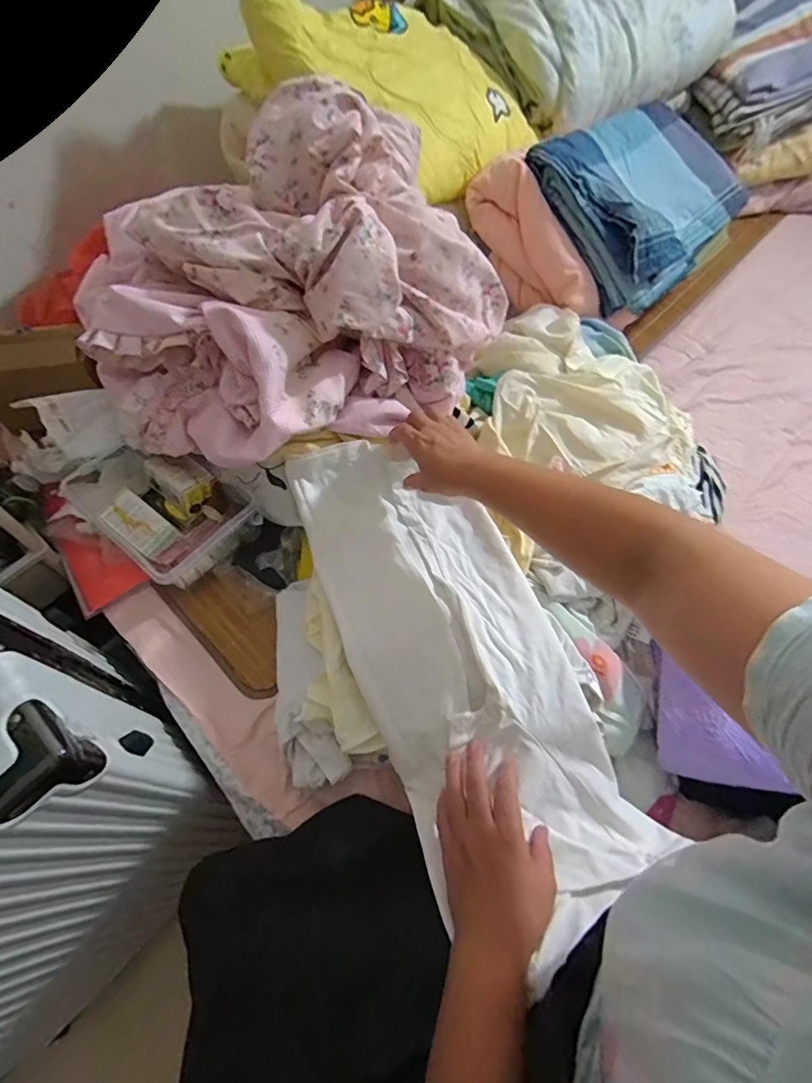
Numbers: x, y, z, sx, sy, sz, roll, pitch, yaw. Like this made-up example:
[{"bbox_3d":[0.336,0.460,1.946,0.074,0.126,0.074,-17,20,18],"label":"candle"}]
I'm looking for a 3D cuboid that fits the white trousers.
[{"bbox_3d":[0.052,0.104,0.512,0.234,0.078,0.518,-27,67,-15],"label":"white trousers"}]

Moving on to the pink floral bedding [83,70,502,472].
[{"bbox_3d":[-0.128,-0.285,0.531,0.446,0.227,0.287,-26,66,-14],"label":"pink floral bedding"}]

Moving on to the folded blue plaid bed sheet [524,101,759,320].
[{"bbox_3d":[0.402,-0.582,0.781,0.386,0.073,0.283,-42,94,-20],"label":"folded blue plaid bed sheet"}]

